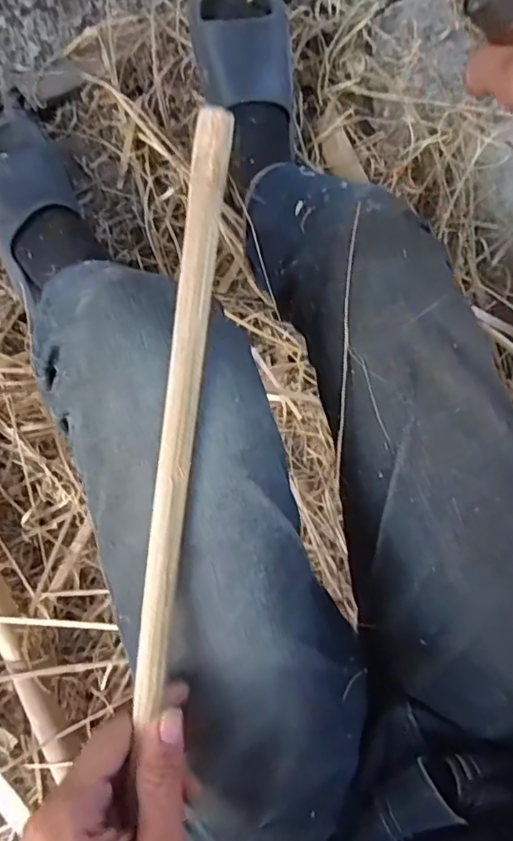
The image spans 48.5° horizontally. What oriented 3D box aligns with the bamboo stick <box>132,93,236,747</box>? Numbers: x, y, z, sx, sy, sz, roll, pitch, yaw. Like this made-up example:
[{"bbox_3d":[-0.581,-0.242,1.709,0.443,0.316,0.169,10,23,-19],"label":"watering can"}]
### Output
[{"bbox_3d":[-0.038,0.005,0.273,0.016,0.007,0.289,8,96,1],"label":"bamboo stick"}]

